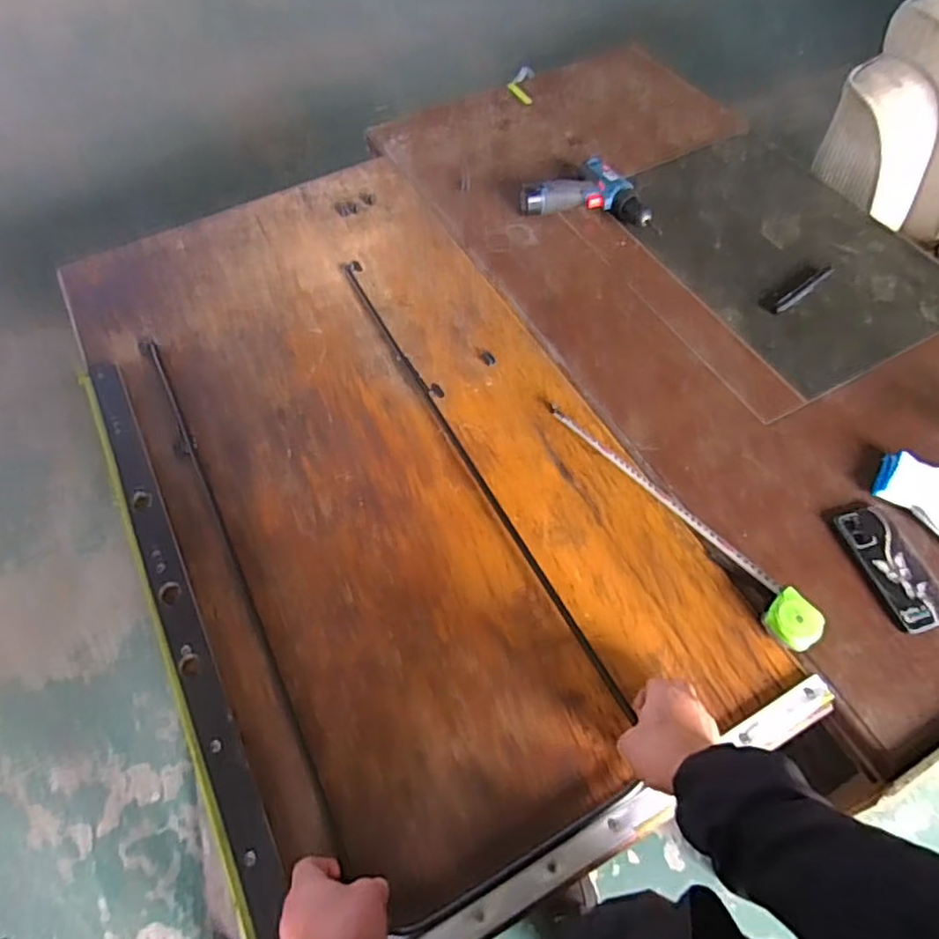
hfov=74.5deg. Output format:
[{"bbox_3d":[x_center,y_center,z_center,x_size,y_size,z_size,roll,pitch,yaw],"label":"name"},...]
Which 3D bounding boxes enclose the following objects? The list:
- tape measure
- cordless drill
[{"bbox_3d":[0.255,0.052,0.799,0.059,0.038,0.443,-36,65,-19],"label":"tape measure"},{"bbox_3d":[0.217,-0.468,1.103,0.176,0.047,0.206,-34,64,-18],"label":"cordless drill"}]

